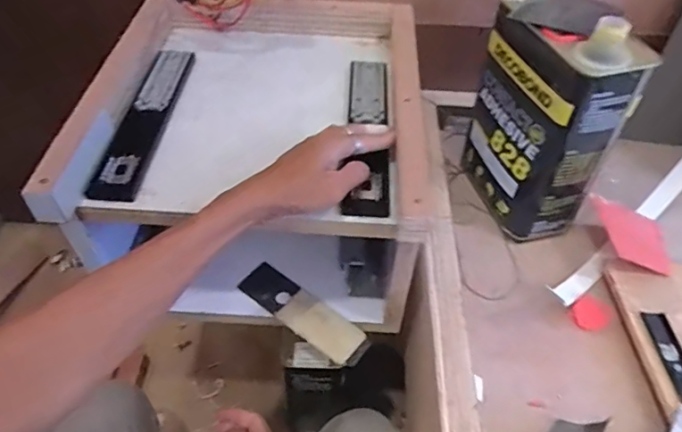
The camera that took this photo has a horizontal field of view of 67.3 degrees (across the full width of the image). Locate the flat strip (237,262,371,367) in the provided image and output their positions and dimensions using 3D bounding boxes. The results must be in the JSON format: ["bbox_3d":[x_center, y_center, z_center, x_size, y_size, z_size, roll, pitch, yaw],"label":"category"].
[{"bbox_3d":[-0.046,0.115,0.609,0.173,0.019,0.057,35,56,26],"label":"flat strip"}]

